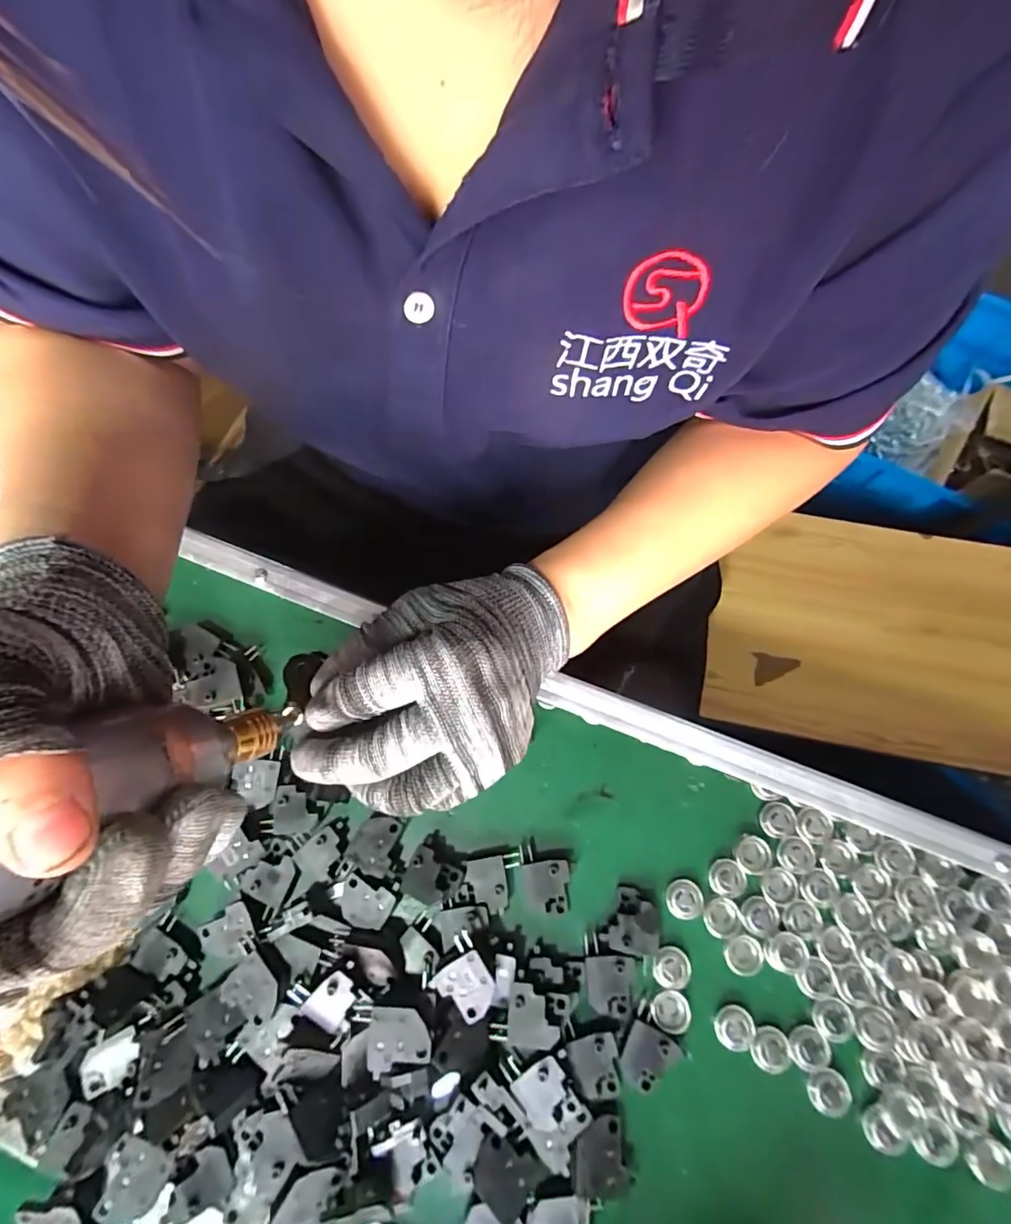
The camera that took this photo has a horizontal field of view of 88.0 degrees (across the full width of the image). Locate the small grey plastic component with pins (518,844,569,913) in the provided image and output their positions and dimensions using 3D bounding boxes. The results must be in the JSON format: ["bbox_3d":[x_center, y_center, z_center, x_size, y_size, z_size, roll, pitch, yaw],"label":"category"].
[{"bbox_3d":[0.019,0.138,0.271,0.025,0.008,0.030,2,76,2],"label":"small grey plastic component with pins"}]

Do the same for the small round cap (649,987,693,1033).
[{"bbox_3d":[0.081,0.195,0.255,0.020,0.004,0.017,43,81,11],"label":"small round cap"}]

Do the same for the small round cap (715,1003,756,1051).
[{"bbox_3d":[0.111,0.202,0.253,0.017,0.004,0.019,-25,76,-5],"label":"small round cap"}]

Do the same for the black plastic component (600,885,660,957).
[{"bbox_3d":[0.064,0.156,0.264,0.027,0.007,0.027,8,76,4],"label":"black plastic component"}]

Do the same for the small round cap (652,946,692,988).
[{"bbox_3d":[0.082,0.177,0.259,0.019,0.004,0.018,0,76,2],"label":"small round cap"}]

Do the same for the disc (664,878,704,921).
[{"bbox_3d":[0.092,0.147,0.268,0.017,0.004,0.019,6,76,3],"label":"disc"}]

